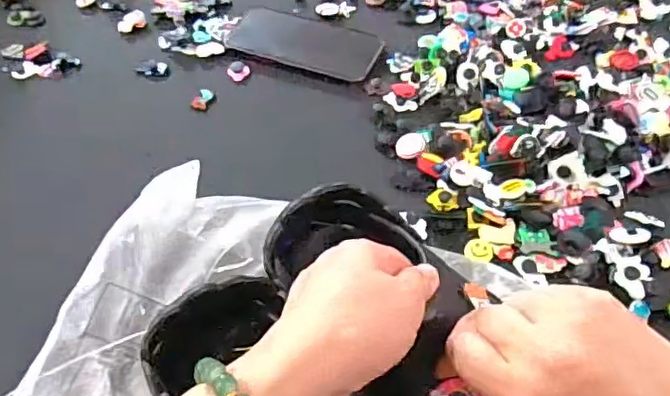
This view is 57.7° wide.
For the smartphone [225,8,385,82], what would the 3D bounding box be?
[{"bbox_3d":[-0.033,-0.166,0.649,0.163,0.004,0.079,20,53,18],"label":"smartphone"}]

